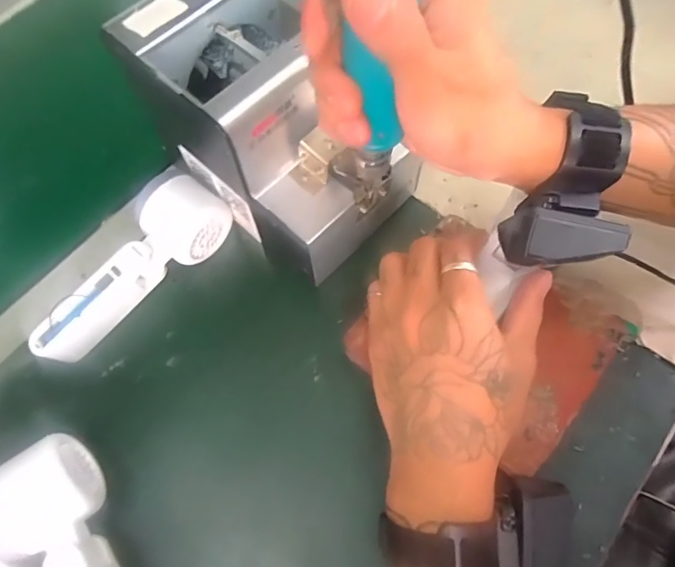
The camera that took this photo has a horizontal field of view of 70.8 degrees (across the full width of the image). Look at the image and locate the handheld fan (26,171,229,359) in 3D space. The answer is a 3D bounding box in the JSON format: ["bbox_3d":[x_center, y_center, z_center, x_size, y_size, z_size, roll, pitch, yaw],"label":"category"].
[{"bbox_3d":[-0.151,-0.010,0.351,0.042,0.066,0.161,37,73,17],"label":"handheld fan"}]

